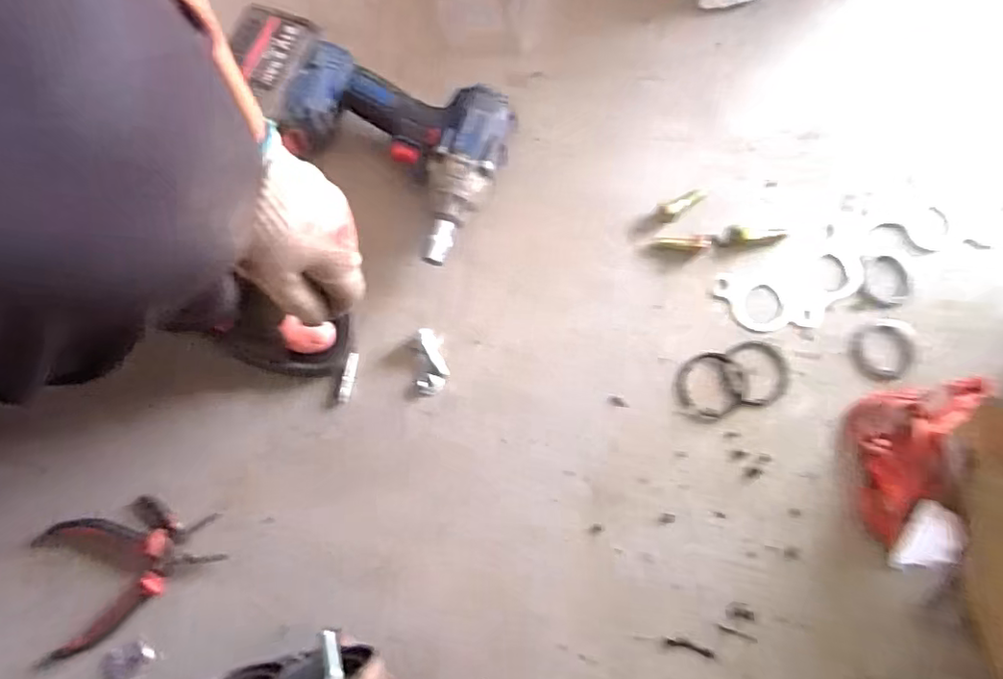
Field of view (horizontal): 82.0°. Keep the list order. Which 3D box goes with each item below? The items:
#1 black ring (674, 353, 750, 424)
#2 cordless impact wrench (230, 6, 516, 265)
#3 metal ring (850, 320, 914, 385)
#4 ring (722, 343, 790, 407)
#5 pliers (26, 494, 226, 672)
[{"bbox_3d":[0.197,0.044,0.540,0.070,0.004,0.060,-34,81,-8],"label":"black ring"},{"bbox_3d":[-0.125,-0.202,0.547,0.253,0.081,0.153,31,78,3],"label":"cordless impact wrench"},{"bbox_3d":[0.371,0.011,0.557,0.070,0.006,0.055,-25,80,-7],"label":"metal ring"},{"bbox_3d":[0.241,0.032,0.543,0.063,0.004,0.060,0,78,-1],"label":"ring"},{"bbox_3d":[-0.320,0.192,0.490,0.156,0.018,0.104,-21,79,-6],"label":"pliers"}]

